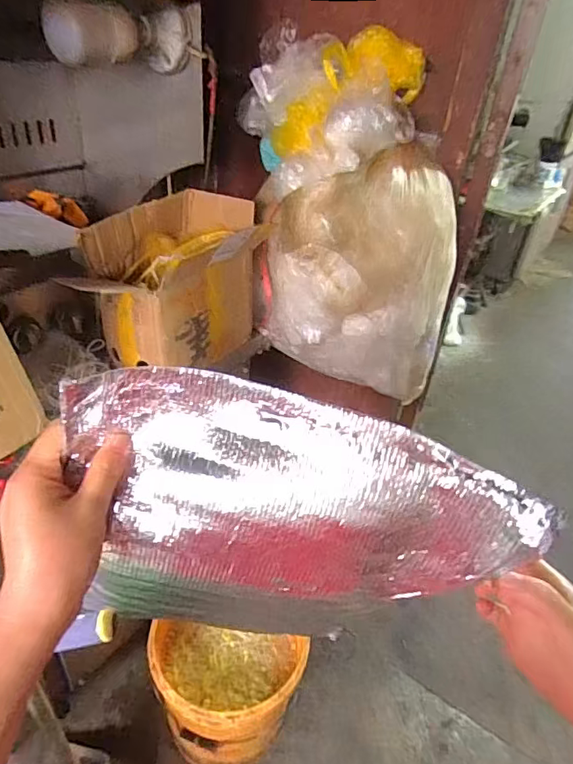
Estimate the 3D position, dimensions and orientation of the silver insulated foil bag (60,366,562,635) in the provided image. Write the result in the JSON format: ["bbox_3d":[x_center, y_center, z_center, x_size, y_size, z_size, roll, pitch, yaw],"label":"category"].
[{"bbox_3d":[0.005,0.085,0.307,0.253,0.161,0.063,7,35,-1],"label":"silver insulated foil bag"}]

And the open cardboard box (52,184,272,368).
[{"bbox_3d":[-0.184,-0.173,0.880,0.200,0.225,0.282,20,37,18],"label":"open cardboard box"}]

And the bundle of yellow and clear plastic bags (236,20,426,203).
[{"bbox_3d":[0.062,-0.446,0.836,0.298,0.214,0.246,9,35,2],"label":"bundle of yellow and clear plastic bags"}]

